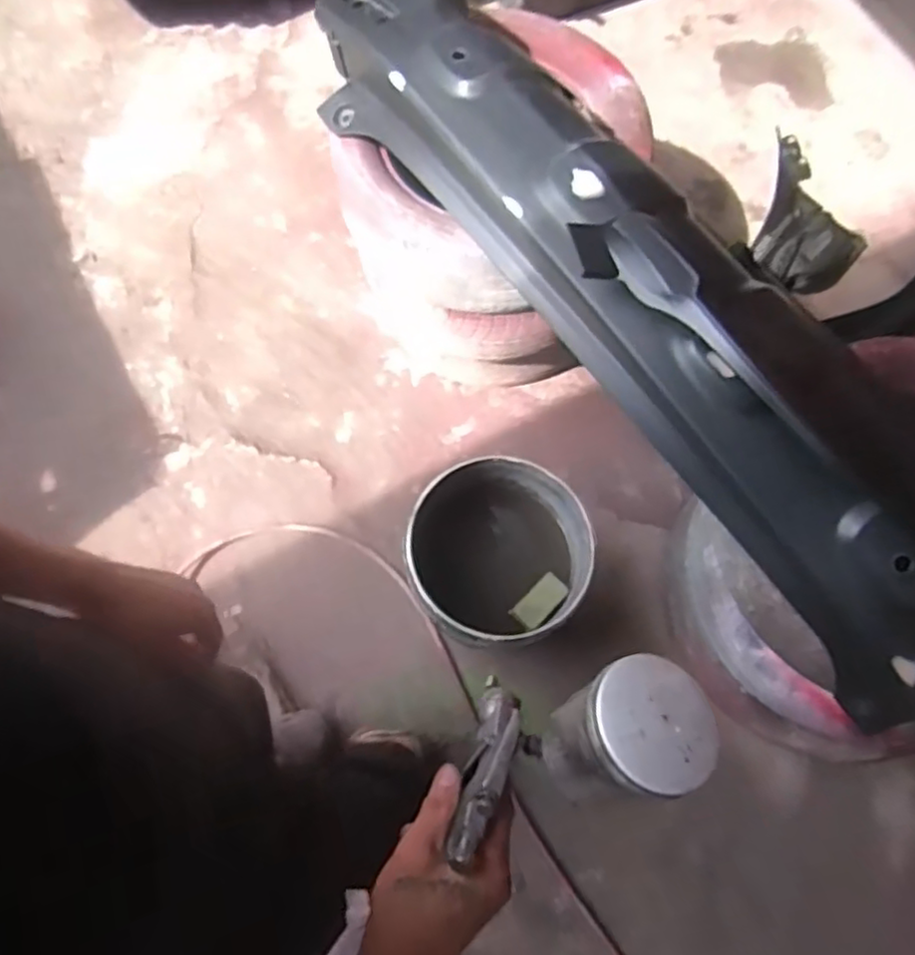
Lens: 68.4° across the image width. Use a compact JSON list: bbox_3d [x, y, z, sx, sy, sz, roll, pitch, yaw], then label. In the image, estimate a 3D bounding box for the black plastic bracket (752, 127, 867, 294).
[{"bbox_3d":[0.869,-0.621,1.647,0.275,0.115,0.394,16,71,3],"label":"black plastic bracket"}]

